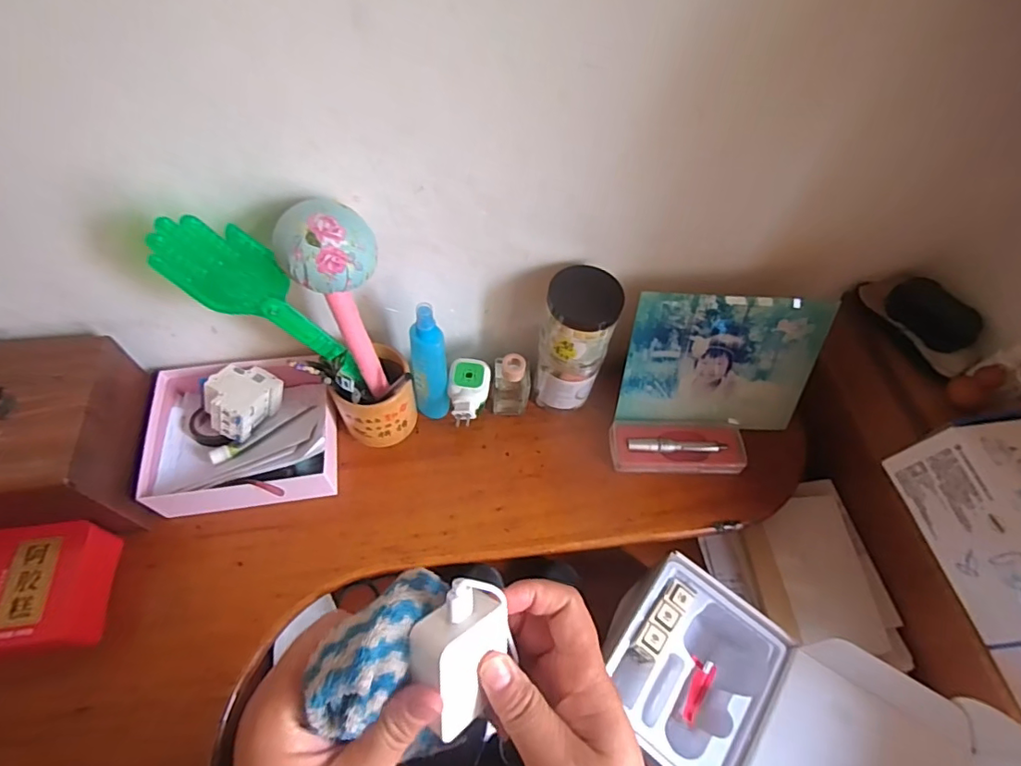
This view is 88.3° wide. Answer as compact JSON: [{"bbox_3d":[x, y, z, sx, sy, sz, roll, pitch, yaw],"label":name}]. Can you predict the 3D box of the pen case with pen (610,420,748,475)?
[{"bbox_3d":[0.221,0.087,0.707,0.177,0.024,0.072,2,59,-4],"label":"pen case with pen"}]

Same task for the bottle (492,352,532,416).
[{"bbox_3d":[0.002,0.004,0.689,0.049,0.098,0.034,9,58,1],"label":"bottle"}]

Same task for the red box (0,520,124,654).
[{"bbox_3d":[-0.527,0.216,0.531,0.203,0.080,0.112,-6,59,-8],"label":"red box"}]

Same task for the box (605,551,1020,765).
[{"bbox_3d":[0.289,0.361,0.548,0.362,0.219,0.217,34,62,15],"label":"box"}]

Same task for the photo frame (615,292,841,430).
[{"bbox_3d":[0.272,-0.023,0.682,0.246,0.192,0.009,1,34,-5],"label":"photo frame"}]

